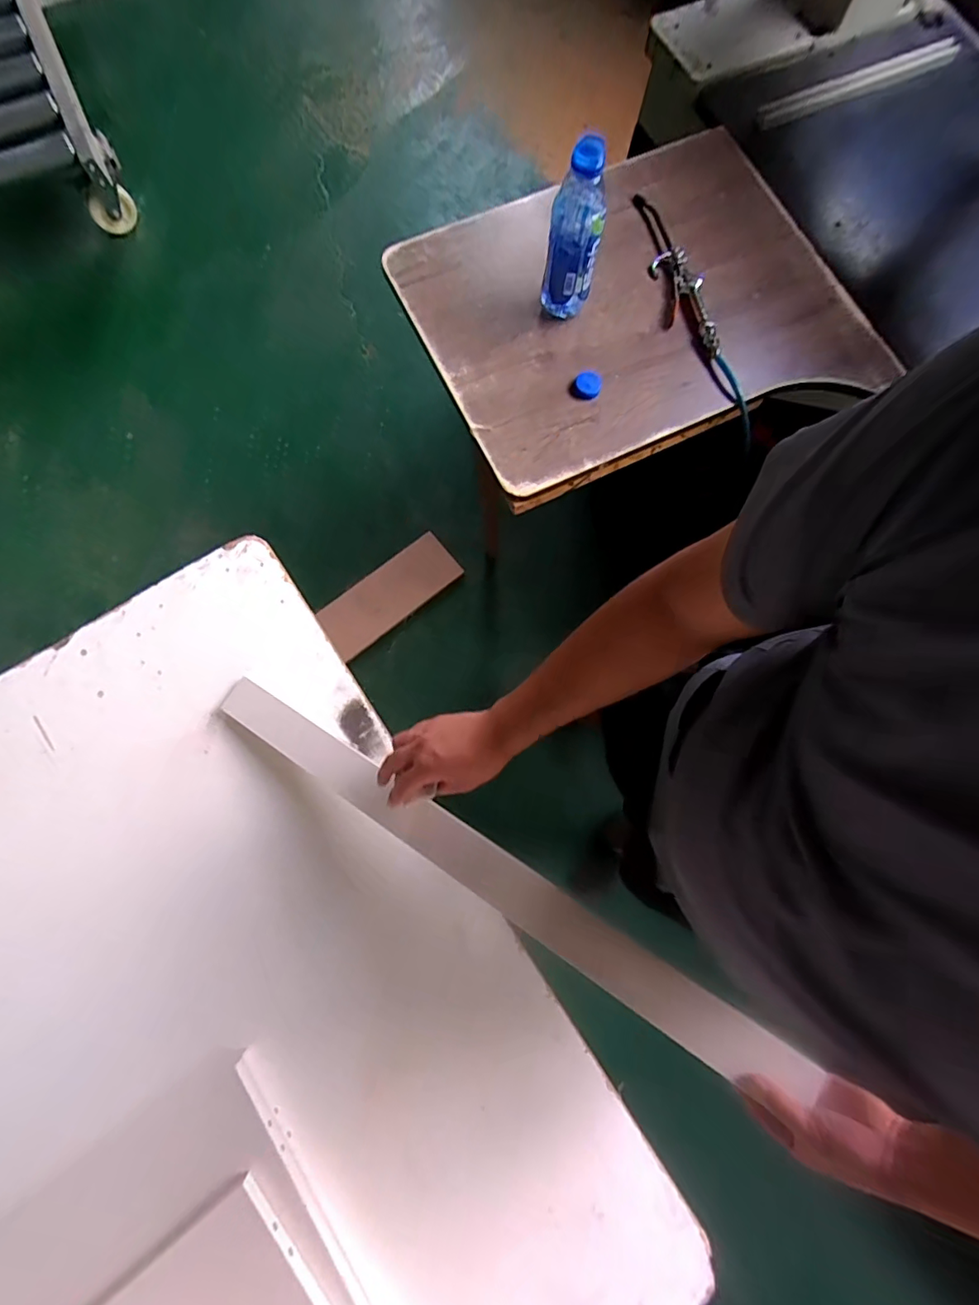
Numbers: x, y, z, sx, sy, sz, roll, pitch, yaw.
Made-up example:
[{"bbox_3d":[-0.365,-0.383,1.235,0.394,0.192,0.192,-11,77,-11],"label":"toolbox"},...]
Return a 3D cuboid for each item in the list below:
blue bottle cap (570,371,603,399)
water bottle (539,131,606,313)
[{"bbox_3d":[0.143,-0.392,0.751,0.040,0.017,0.044,0,78,-1],"label":"blue bottle cap"},{"bbox_3d":[0.113,-0.552,0.677,0.067,0.209,0.060,8,78,1],"label":"water bottle"}]

